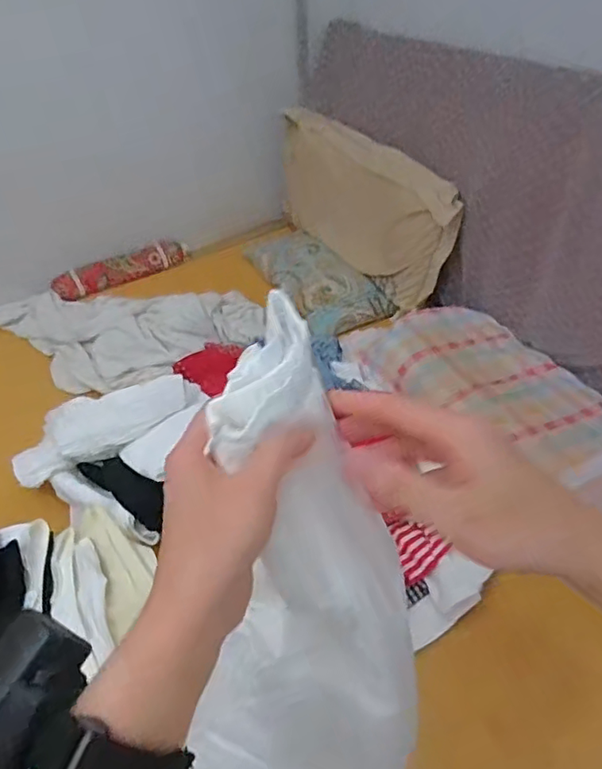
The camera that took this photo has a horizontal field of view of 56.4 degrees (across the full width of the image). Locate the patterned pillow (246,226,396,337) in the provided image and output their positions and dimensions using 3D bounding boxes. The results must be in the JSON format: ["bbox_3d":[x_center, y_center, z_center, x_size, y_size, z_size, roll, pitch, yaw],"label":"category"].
[{"bbox_3d":[0.045,-0.314,1.642,0.246,0.077,0.496,-20,43,-18],"label":"patterned pillow"}]

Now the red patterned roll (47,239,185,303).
[{"bbox_3d":[-0.545,-0.358,1.737,0.425,0.076,0.073,-29,46,-26],"label":"red patterned roll"}]

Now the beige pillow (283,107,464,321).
[{"bbox_3d":[0.171,-0.482,1.558,0.127,0.349,0.678,-24,44,-21],"label":"beige pillow"}]

